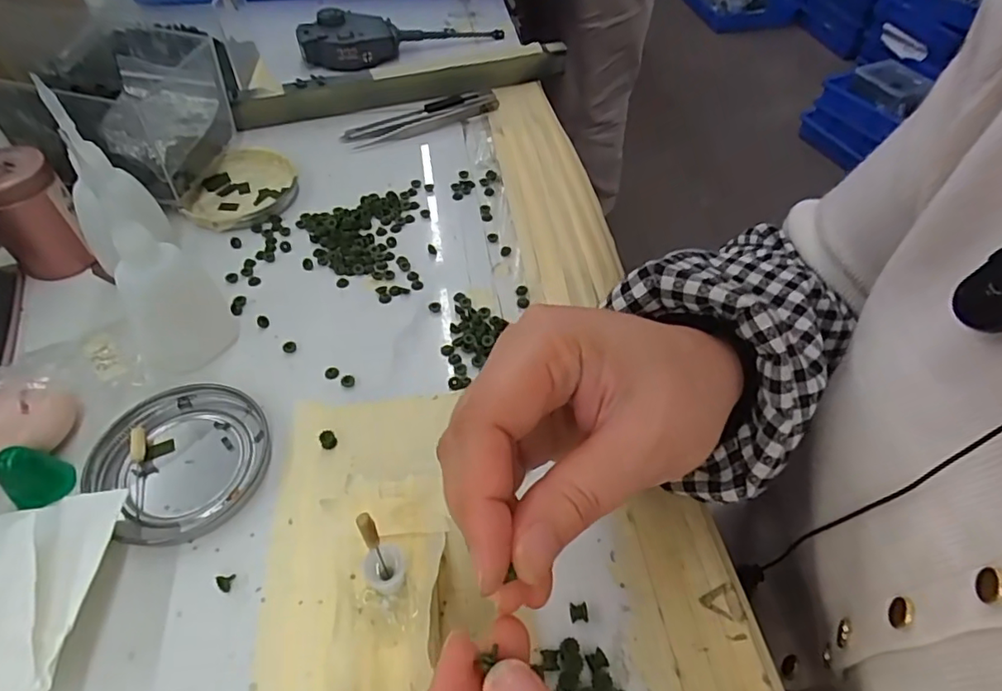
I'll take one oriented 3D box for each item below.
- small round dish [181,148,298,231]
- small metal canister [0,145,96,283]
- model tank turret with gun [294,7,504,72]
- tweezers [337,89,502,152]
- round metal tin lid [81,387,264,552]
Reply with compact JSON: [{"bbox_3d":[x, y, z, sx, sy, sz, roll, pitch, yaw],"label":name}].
[{"bbox_3d":[-0.180,-0.110,0.397,0.072,0.009,0.078,1,51,-1],"label":"small round dish"},{"bbox_3d":[-0.272,-0.075,0.331,0.043,0.066,0.038,-37,61,-27],"label":"small metal canister"},{"bbox_3d":[-0.094,-0.297,0.535,0.184,0.031,0.053,-23,55,-19],"label":"model tank turret with gun"},{"bbox_3d":[-0.064,-0.186,0.460,0.130,0.010,0.032,-21,55,-18],"label":"tweezers"},{"bbox_3d":[-0.149,0.052,0.269,0.075,0.007,0.075,1,51,-1],"label":"round metal tin lid"}]

